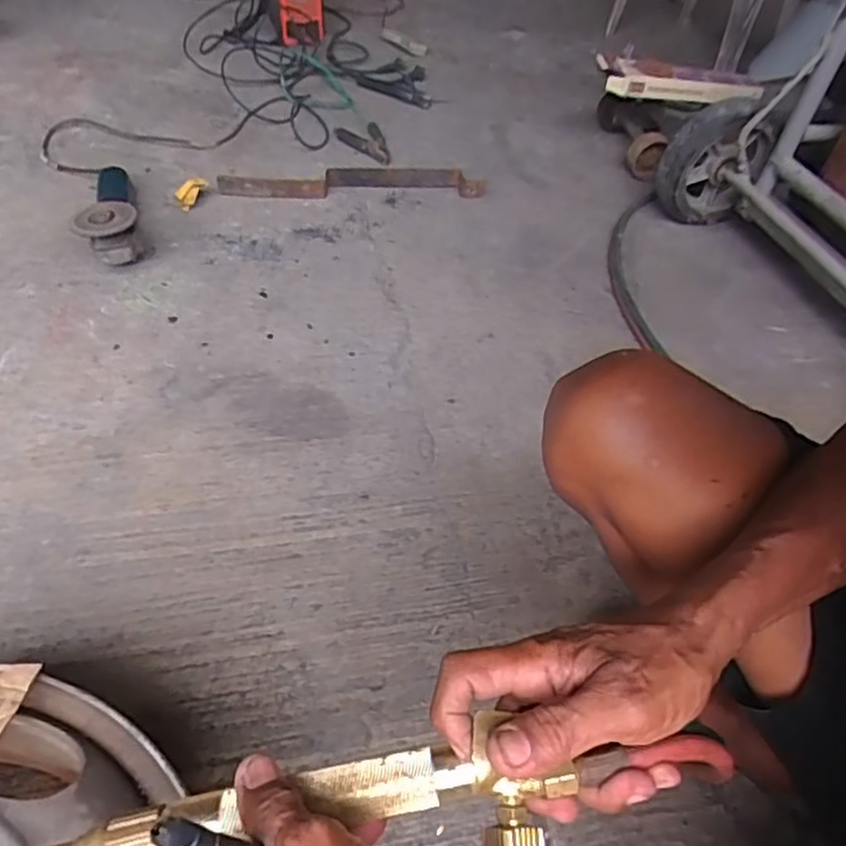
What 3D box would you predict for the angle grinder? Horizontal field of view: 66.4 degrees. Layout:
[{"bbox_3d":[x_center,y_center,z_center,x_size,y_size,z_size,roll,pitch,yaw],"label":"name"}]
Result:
[{"bbox_3d":[-0.514,-0.350,1.044,0.093,0.110,0.286,-15,52,-19],"label":"angle grinder"}]

